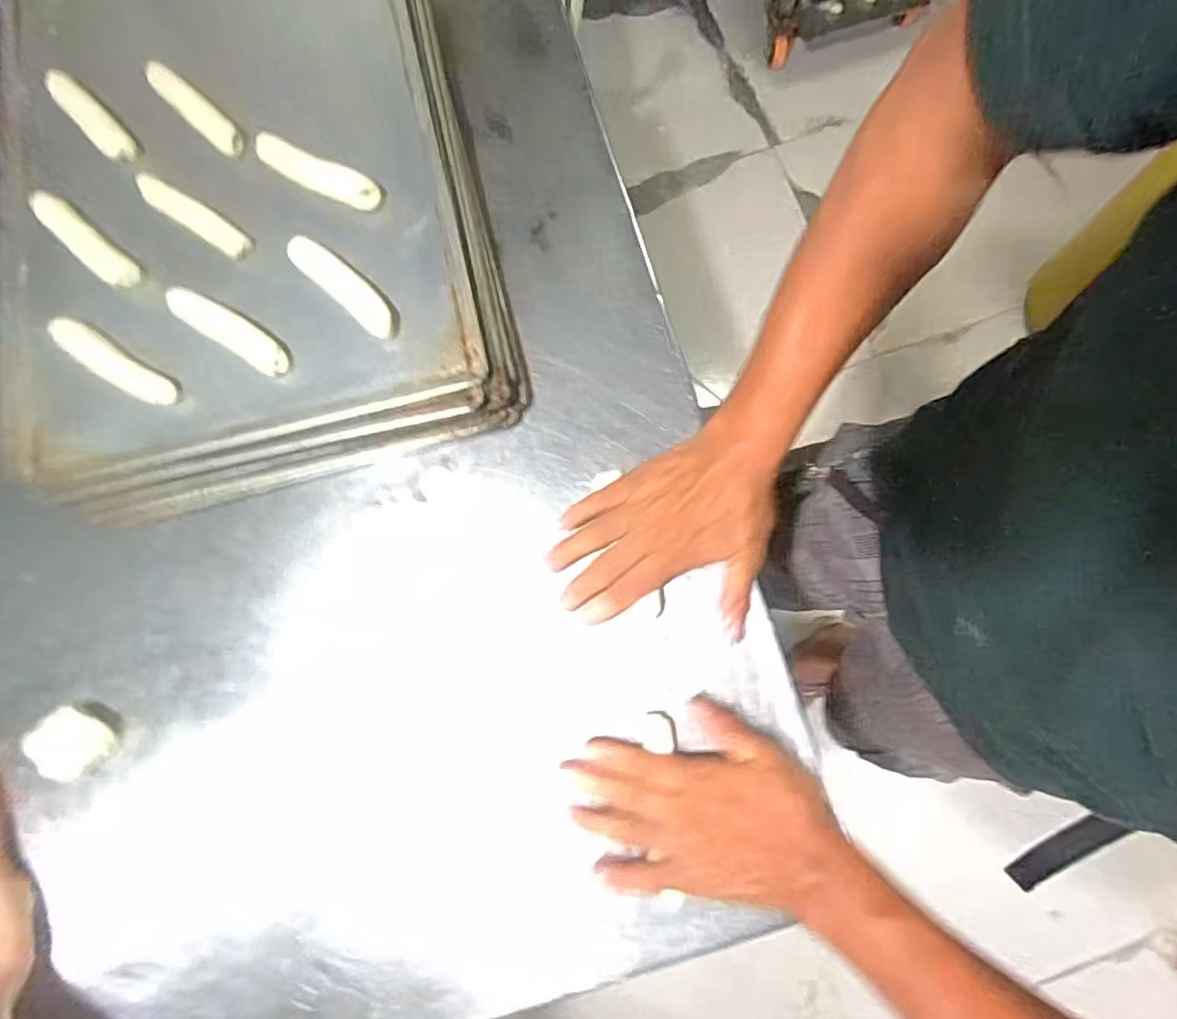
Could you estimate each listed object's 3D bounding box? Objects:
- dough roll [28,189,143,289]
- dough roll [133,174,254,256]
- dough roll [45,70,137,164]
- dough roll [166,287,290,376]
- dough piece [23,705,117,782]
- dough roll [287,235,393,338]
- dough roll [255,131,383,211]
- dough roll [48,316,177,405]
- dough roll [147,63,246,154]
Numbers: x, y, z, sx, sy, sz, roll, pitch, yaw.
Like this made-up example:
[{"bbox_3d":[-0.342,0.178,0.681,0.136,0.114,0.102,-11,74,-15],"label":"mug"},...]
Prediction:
[{"bbox_3d":[-0.372,-0.198,0.460,0.102,0.014,0.024,40,80,10],"label":"dough roll"},{"bbox_3d":[-0.296,-0.221,0.469,0.098,0.013,0.023,30,78,8],"label":"dough roll"},{"bbox_3d":[-0.385,-0.304,0.482,0.025,0.016,0.094,-43,79,-9],"label":"dough roll"},{"bbox_3d":[-0.257,-0.129,0.447,0.100,0.011,0.023,30,78,8],"label":"dough roll"},{"bbox_3d":[-0.356,0.160,0.426,0.045,0.027,0.038,-41,79,-8],"label":"dough piece"},{"bbox_3d":[-0.178,-0.163,0.452,0.100,0.011,0.024,41,80,10],"label":"dough roll"},{"bbox_3d":[-0.205,-0.253,0.470,0.104,0.013,0.023,24,78,7],"label":"dough roll"},{"bbox_3d":[-0.337,-0.103,0.442,0.098,0.017,0.024,32,79,9],"label":"dough roll"},{"bbox_3d":[-0.306,-0.312,0.486,0.098,0.016,0.021,42,80,10],"label":"dough roll"}]

